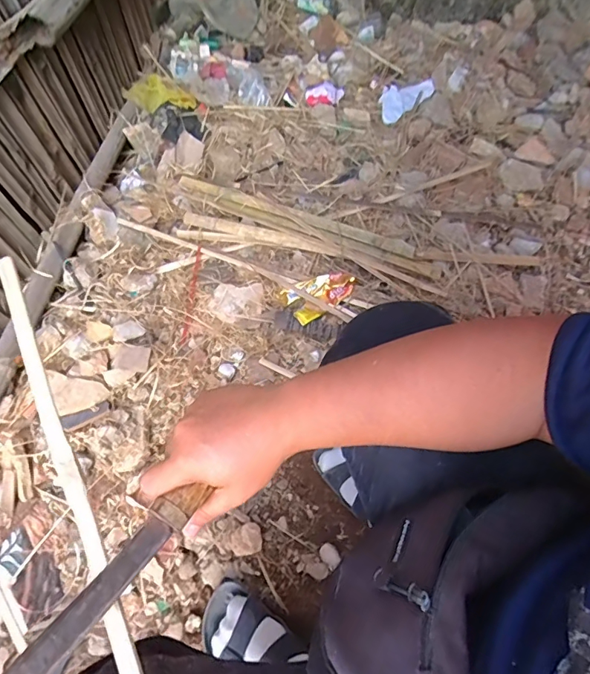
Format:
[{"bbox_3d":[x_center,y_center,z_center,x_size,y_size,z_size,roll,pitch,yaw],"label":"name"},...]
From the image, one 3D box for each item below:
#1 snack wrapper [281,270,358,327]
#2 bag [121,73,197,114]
[{"bbox_3d":[0.050,-0.089,0.911,0.146,0.033,0.093,-24,64,-13],"label":"snack wrapper"},{"bbox_3d":[-0.372,-0.648,1.199,0.123,0.042,0.195,-39,66,-20],"label":"bag"}]

